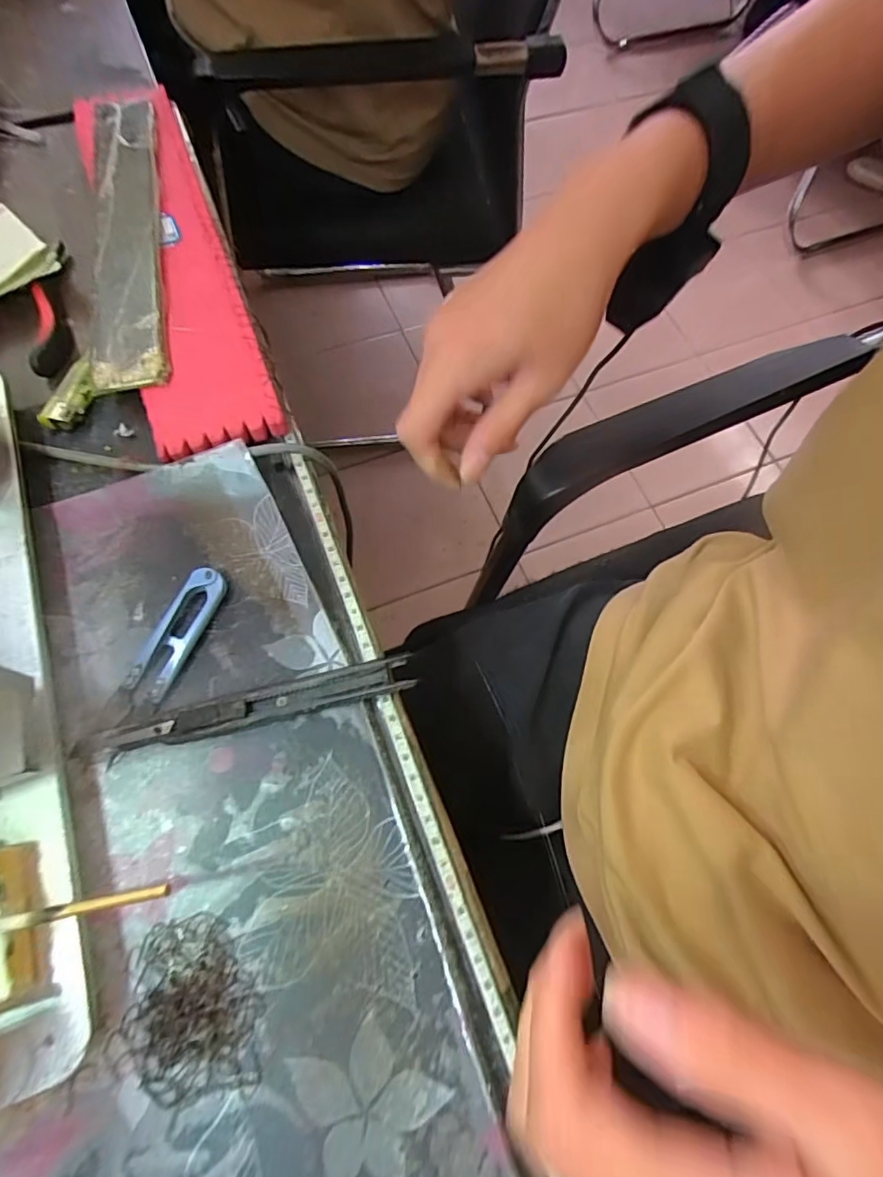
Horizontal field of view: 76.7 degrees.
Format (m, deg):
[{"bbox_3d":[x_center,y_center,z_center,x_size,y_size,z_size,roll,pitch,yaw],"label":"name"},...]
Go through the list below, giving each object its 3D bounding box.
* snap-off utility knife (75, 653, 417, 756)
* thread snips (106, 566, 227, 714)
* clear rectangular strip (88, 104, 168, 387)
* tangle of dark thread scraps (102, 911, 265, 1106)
[{"bbox_3d":[-0.091,0.057,0.269,0.153,0.013,0.018,-12,70,-6],"label":"snap-off utility knife"},{"bbox_3d":[-0.135,0.025,0.281,0.022,0.009,0.078,21,70,6],"label":"thread snips"},{"bbox_3d":[-0.208,-0.234,0.366,0.042,0.007,0.255,-11,70,-6],"label":"clear rectangular strip"},{"bbox_3d":[-0.101,0.171,0.227,0.057,0.006,0.060,10,70,2],"label":"tangle of dark thread scraps"}]

